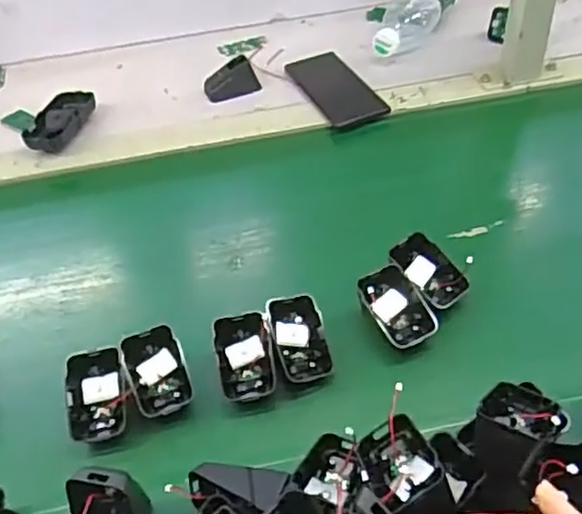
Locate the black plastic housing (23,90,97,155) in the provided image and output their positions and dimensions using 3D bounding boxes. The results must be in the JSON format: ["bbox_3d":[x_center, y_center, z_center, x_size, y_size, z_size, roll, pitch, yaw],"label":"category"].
[{"bbox_3d":[-0.278,-0.164,0.787,0.057,0.033,0.117,5,48,11],"label":"black plastic housing"}]

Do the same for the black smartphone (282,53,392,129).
[{"bbox_3d":[0.052,-0.214,0.807,0.073,0.006,0.170,-19,48,-12],"label":"black smartphone"}]

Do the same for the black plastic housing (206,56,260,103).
[{"bbox_3d":[-0.076,-0.225,0.819,0.065,0.035,0.041,-20,48,-12],"label":"black plastic housing"}]

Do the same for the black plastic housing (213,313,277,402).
[{"bbox_3d":[-0.035,0.081,0.513,0.047,0.044,0.061,-12,47,-5],"label":"black plastic housing"}]

